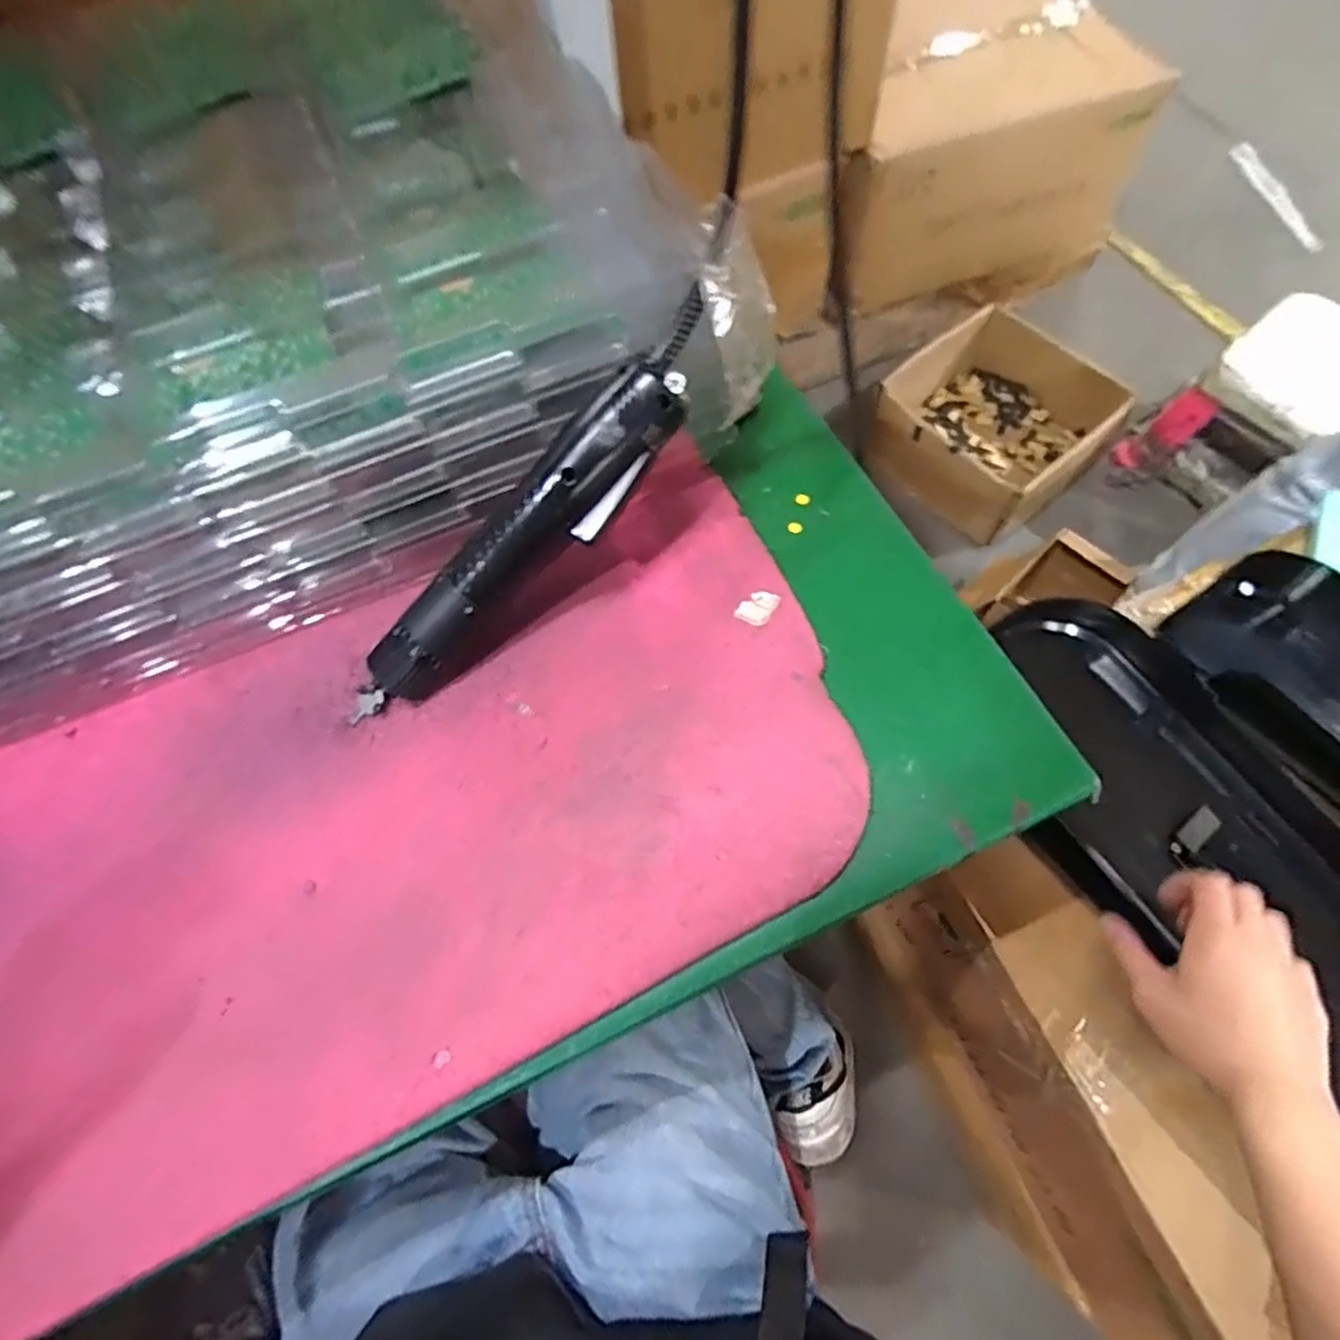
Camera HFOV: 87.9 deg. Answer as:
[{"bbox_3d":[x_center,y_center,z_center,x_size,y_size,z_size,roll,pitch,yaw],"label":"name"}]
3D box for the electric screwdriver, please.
[{"bbox_3d":[-0.077,-0.053,0.331,0.219,0.027,0.031,-43,68,10],"label":"electric screwdriver"}]

